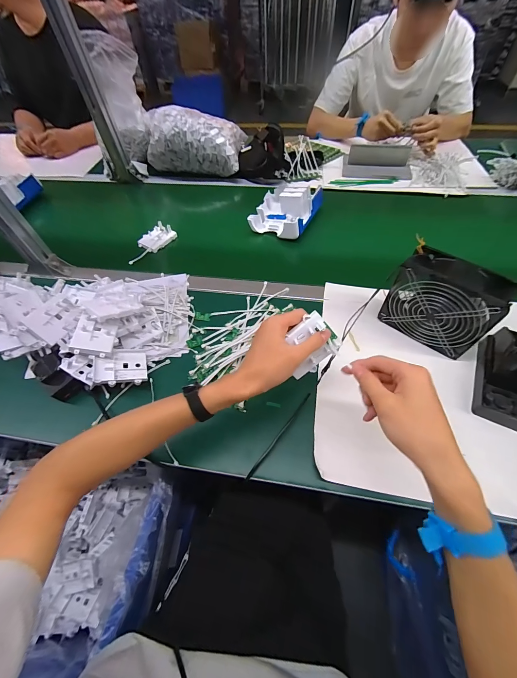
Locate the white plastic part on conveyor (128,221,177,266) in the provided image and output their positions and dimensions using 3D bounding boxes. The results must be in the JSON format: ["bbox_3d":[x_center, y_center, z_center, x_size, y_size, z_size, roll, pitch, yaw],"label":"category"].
[{"bbox_3d":[-0.278,-0.244,0.711,0.056,0.027,0.140,35,65,23],"label":"white plastic part on conveyor"}]

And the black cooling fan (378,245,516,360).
[{"bbox_3d":[0.302,-0.057,0.472,0.151,0.148,0.058,33,64,22],"label":"black cooling fan"}]

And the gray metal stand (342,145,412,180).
[{"bbox_3d":[0.371,-0.555,0.869,0.195,0.054,0.094,6,58,7],"label":"gray metal stand"}]

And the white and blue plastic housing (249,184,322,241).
[{"bbox_3d":[0.072,-0.340,0.723,0.143,0.055,0.171,22,61,16],"label":"white and blue plastic housing"}]

